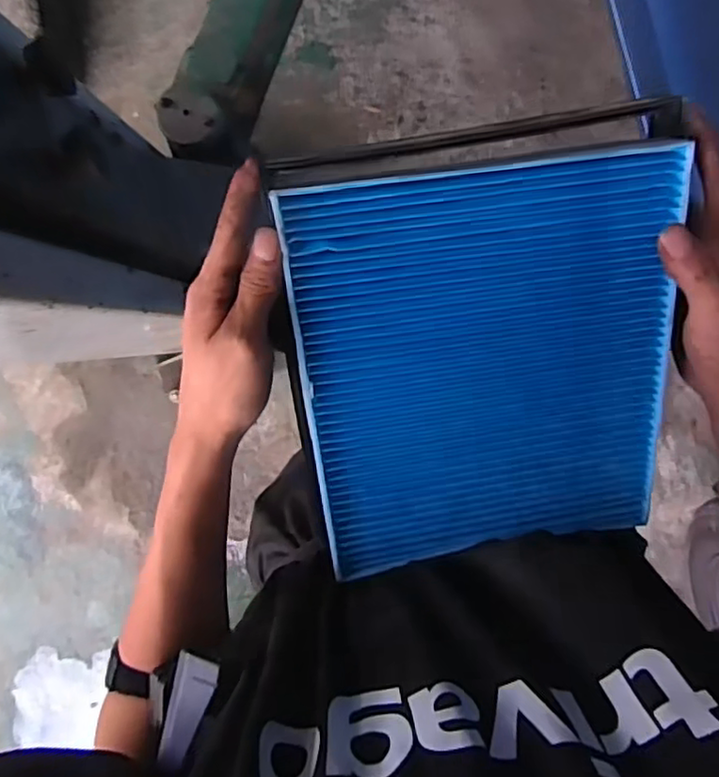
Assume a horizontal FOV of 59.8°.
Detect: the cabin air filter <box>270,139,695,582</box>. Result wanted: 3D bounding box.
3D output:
[{"bbox_3d":[0.075,-0.006,0.369,0.208,0.018,0.233,-8,111,-3],"label":"cabin air filter"}]

